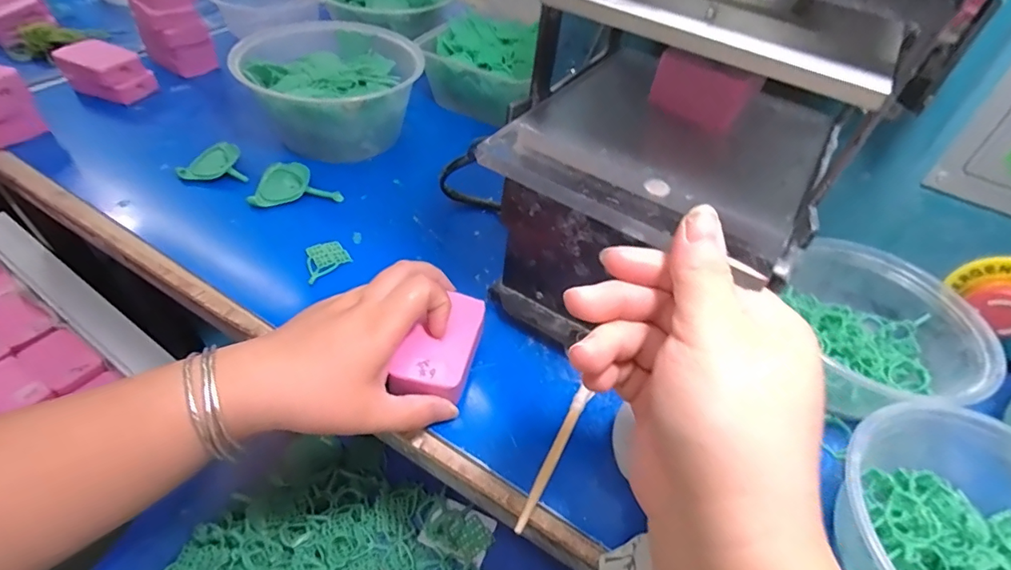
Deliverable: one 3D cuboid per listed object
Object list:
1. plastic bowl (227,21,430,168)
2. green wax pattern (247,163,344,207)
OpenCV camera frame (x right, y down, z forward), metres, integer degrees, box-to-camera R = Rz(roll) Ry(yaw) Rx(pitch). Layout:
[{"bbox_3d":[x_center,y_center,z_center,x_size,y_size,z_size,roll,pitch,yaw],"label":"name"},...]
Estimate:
[{"bbox_3d":[-0.166,-0.190,0.486,0.154,0.074,0.161,3,47,-4],"label":"plastic bowl"},{"bbox_3d":[-0.183,-0.089,0.429,0.072,0.006,0.043,-7,67,-10],"label":"green wax pattern"}]

